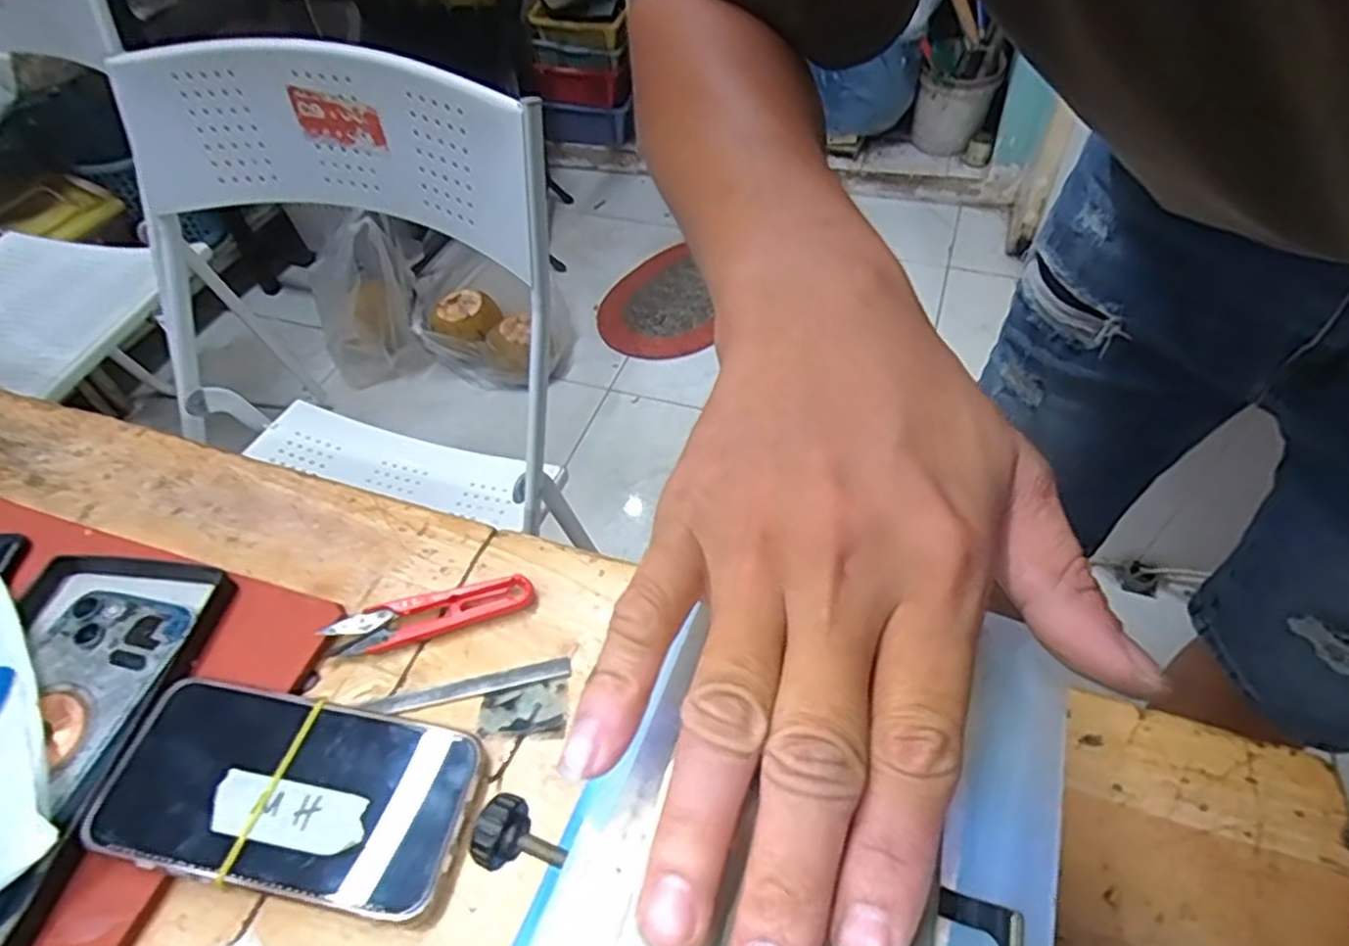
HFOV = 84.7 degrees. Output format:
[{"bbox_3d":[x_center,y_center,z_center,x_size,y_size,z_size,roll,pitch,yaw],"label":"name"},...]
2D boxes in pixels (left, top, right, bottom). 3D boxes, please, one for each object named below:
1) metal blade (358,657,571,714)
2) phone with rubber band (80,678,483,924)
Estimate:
[{"bbox_3d":[-0.095,0.100,0.346,0.092,0.004,0.010,-12,50,-6],"label":"metal blade"},{"bbox_3d":[-0.160,0.134,0.310,0.144,0.016,0.072,6,51,10],"label":"phone with rubber band"}]

